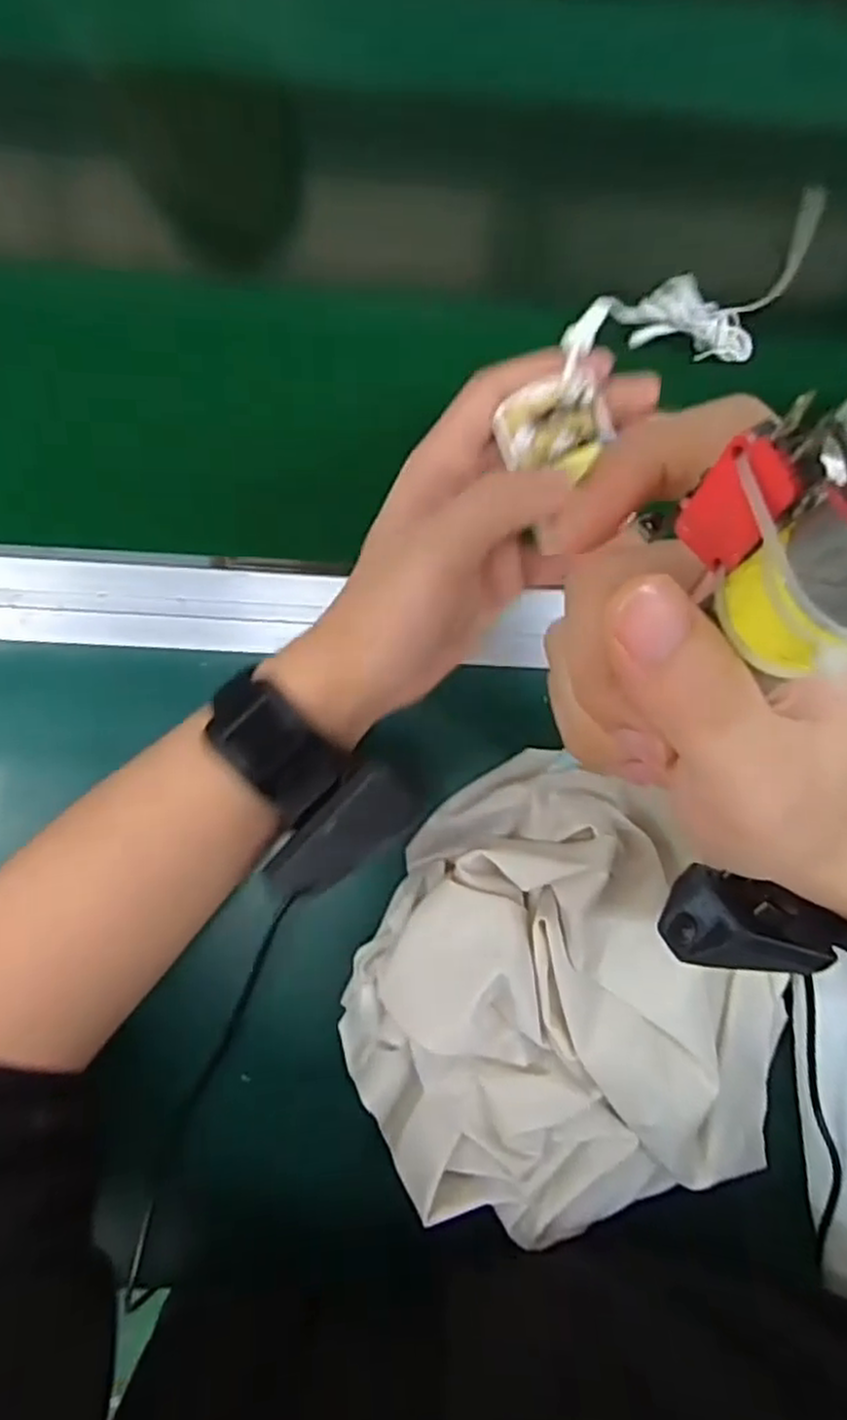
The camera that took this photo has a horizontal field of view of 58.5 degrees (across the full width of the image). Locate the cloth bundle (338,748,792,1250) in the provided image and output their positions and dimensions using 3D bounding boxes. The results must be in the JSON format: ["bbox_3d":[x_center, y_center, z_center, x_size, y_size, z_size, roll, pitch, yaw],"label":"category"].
[{"bbox_3d":[0.061,0.127,0.342,0.188,0.048,0.199,0,88,-5],"label":"cloth bundle"}]

